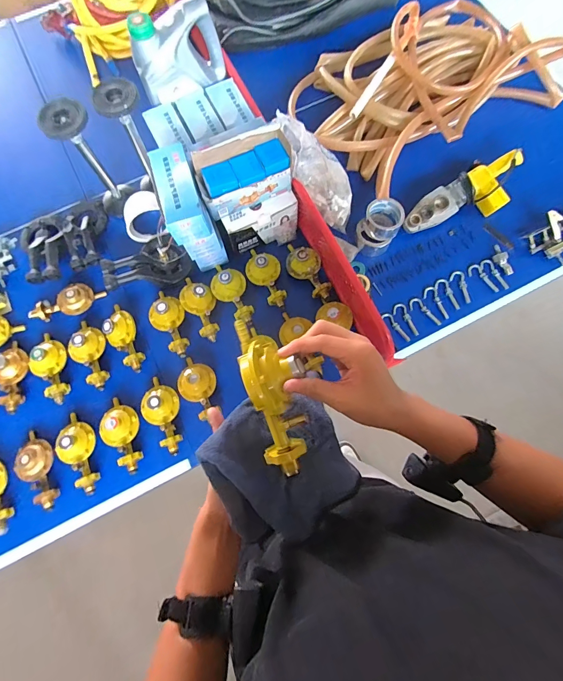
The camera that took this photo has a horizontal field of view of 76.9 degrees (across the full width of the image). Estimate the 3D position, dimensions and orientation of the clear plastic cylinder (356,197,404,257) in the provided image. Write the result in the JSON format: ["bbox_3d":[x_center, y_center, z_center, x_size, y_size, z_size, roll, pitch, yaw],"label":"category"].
[{"bbox_3d":[0.240,-0.278,0.867,0.088,0.088,0.112,35,78,10],"label":"clear plastic cylinder"}]

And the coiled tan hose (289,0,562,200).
[{"bbox_3d":[0.381,-0.705,0.953,0.630,0.091,0.439,-34,76,-8],"label":"coiled tan hose"}]

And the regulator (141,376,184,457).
[{"bbox_3d":[-0.260,0.163,0.777,0.080,0.060,0.170,-22,75,-4],"label":"regulator"}]

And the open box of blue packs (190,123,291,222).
[{"bbox_3d":[-0.077,-0.363,0.753,0.201,0.139,0.086,-23,73,-4],"label":"open box of blue packs"}]

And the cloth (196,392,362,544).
[{"bbox_3d":[-0.001,0.143,0.405,0.148,0.053,0.156,-27,76,-6],"label":"cloth"}]

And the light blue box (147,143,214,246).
[{"bbox_3d":[-0.213,-0.307,0.738,0.078,0.066,0.187,-19,73,-3],"label":"light blue box"}]

